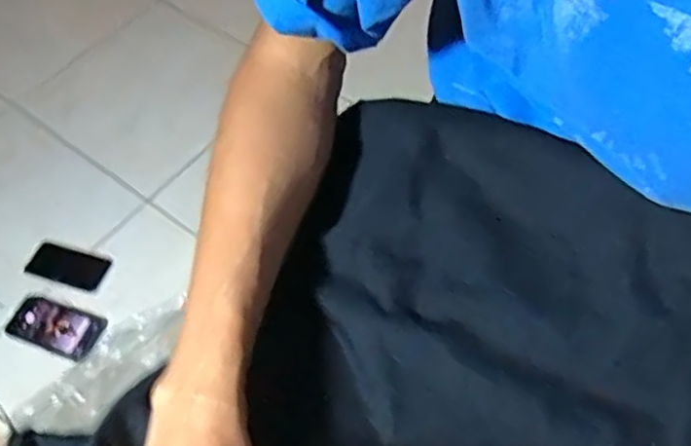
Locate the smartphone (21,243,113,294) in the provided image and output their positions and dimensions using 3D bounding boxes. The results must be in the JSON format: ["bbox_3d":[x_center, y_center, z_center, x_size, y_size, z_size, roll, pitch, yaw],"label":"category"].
[{"bbox_3d":[-0.465,0.070,1.124,0.135,0.010,0.069,15,58,14],"label":"smartphone"}]

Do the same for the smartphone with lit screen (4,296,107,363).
[{"bbox_3d":[-0.451,0.160,1.053,0.141,0.013,0.081,18,50,13],"label":"smartphone with lit screen"}]

